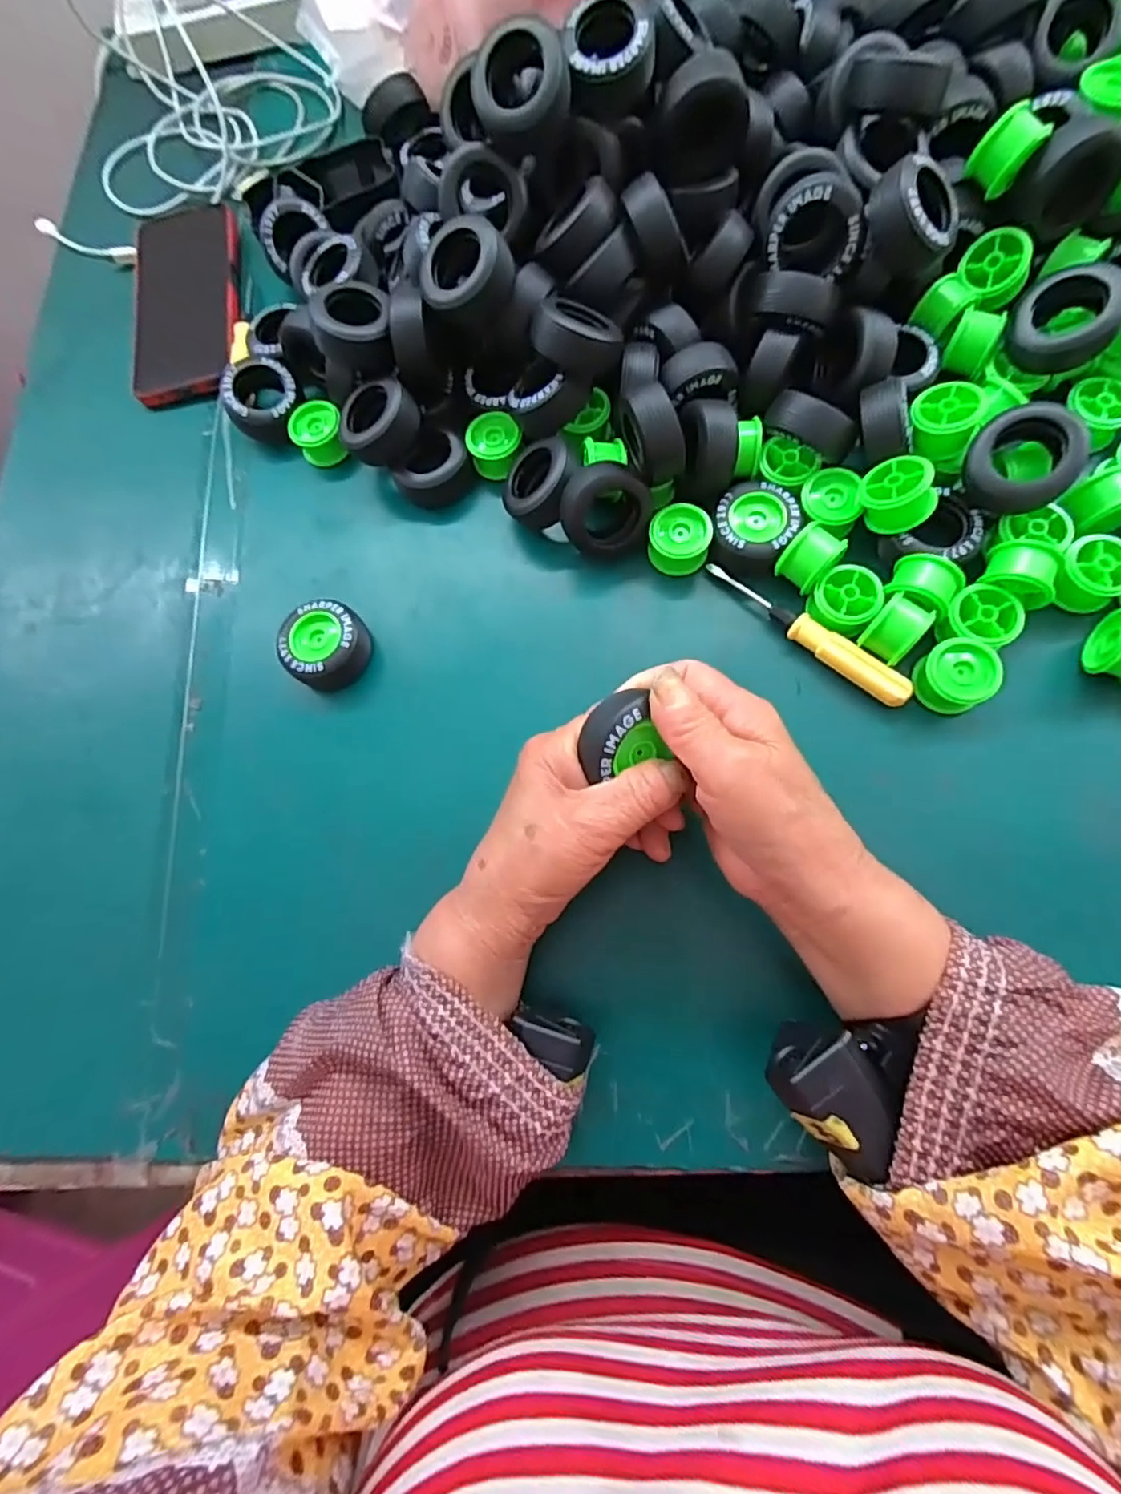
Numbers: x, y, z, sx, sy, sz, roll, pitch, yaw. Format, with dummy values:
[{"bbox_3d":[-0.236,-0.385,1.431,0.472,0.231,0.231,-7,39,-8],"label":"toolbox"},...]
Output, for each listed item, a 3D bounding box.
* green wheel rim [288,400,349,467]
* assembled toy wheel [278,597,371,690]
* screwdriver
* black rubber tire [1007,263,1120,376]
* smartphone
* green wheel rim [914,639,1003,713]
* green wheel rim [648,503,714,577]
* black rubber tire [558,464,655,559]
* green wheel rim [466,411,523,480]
[{"bbox_3d":[-0.155,-0.203,0.396,0.031,0.027,0.033,-6,74,6],"label":"green wheel rim"},{"bbox_3d":[-0.135,-0.058,0.354,0.047,0.026,0.049,-2,75,7],"label":"assembled toy wheel"},{"bbox_3d":[0.129,-0.064,0.324,0.122,0.014,0.015,40,83,15],"label":"screwdriver"},{"bbox_3d":[0.263,-0.223,0.319,0.047,0.016,0.046,38,116,26],"label":"black rubber tire"},{"bbox_3d":[-0.271,-0.322,0.446,0.080,0.018,0.156,-8,74,5],"label":"smartphone"},{"bbox_3d":[0.199,-0.036,0.310,0.035,0.023,0.033,-2,75,7],"label":"green wheel rim"},{"bbox_3d":[0.067,-0.116,0.346,0.033,0.024,0.033,14,77,11],"label":"green wheel rim"},{"bbox_3d":[0.024,-0.132,0.342,0.048,0.030,0.049,-7,122,-11],"label":"black rubber tire"},{"bbox_3d":[-0.039,-0.185,0.373,0.032,0.022,0.033,-2,75,7],"label":"green wheel rim"}]

